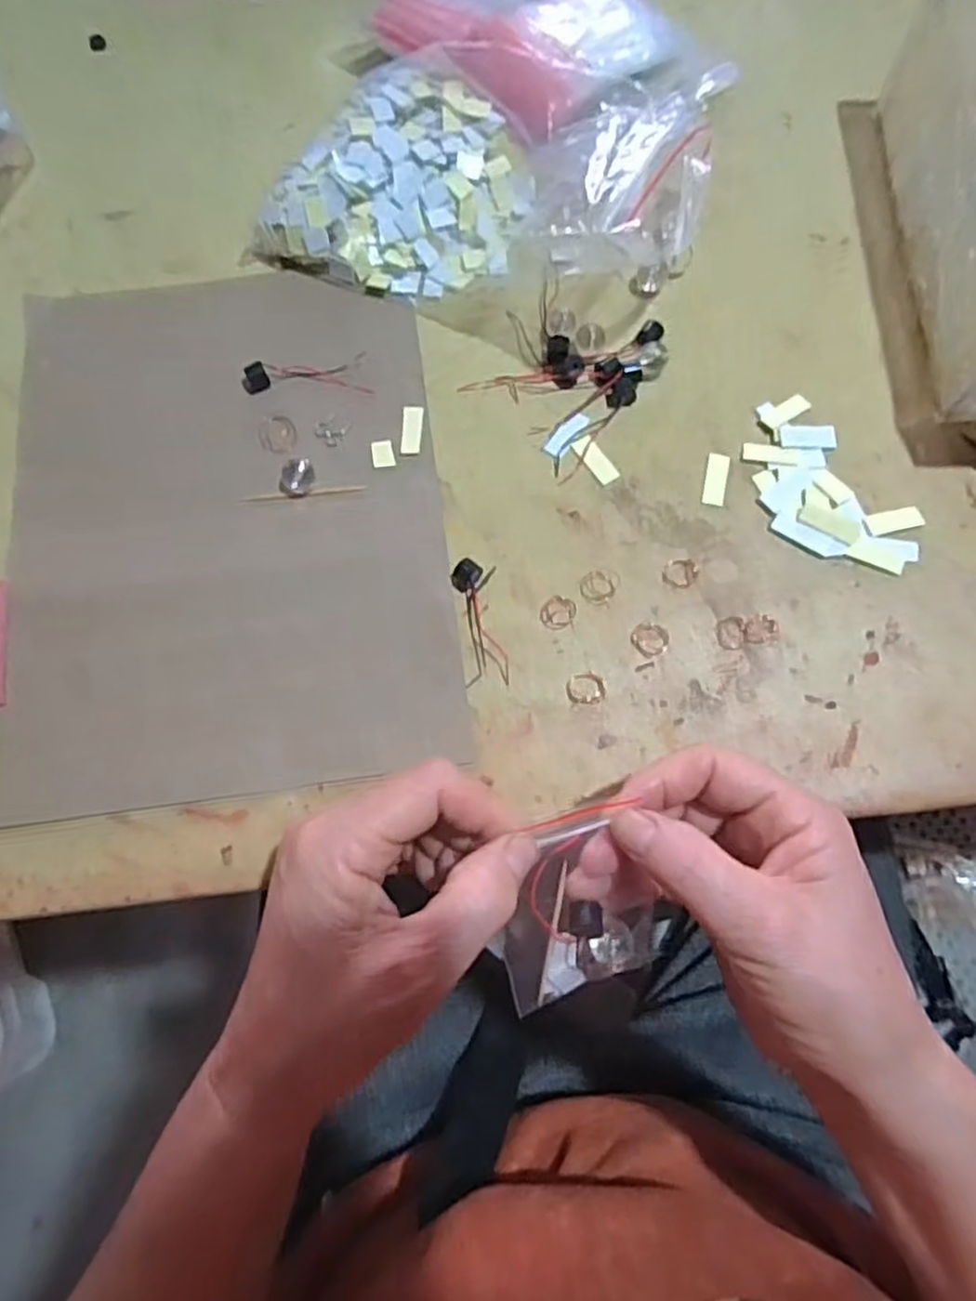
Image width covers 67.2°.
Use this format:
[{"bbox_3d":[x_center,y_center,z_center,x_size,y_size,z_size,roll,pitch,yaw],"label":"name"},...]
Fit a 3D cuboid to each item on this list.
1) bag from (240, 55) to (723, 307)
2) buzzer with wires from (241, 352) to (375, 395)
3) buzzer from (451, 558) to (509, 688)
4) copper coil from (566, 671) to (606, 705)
[{"bbox_3d":[-0.001,-0.256,0.394,0.230,0.043,0.129,8,72,3],"label":"bag"},{"bbox_3d":[-0.093,-0.142,0.377,0.064,0.008,0.023,-6,72,-1],"label":"buzzer with wires"},{"bbox_3d":[-0.004,-0.015,0.331,0.020,0.012,0.059,-7,72,-1],"label":"buzzer"},{"bbox_3d":[0.044,0.016,0.325,0.017,0.004,0.015,-7,72,-2],"label":"copper coil"}]

